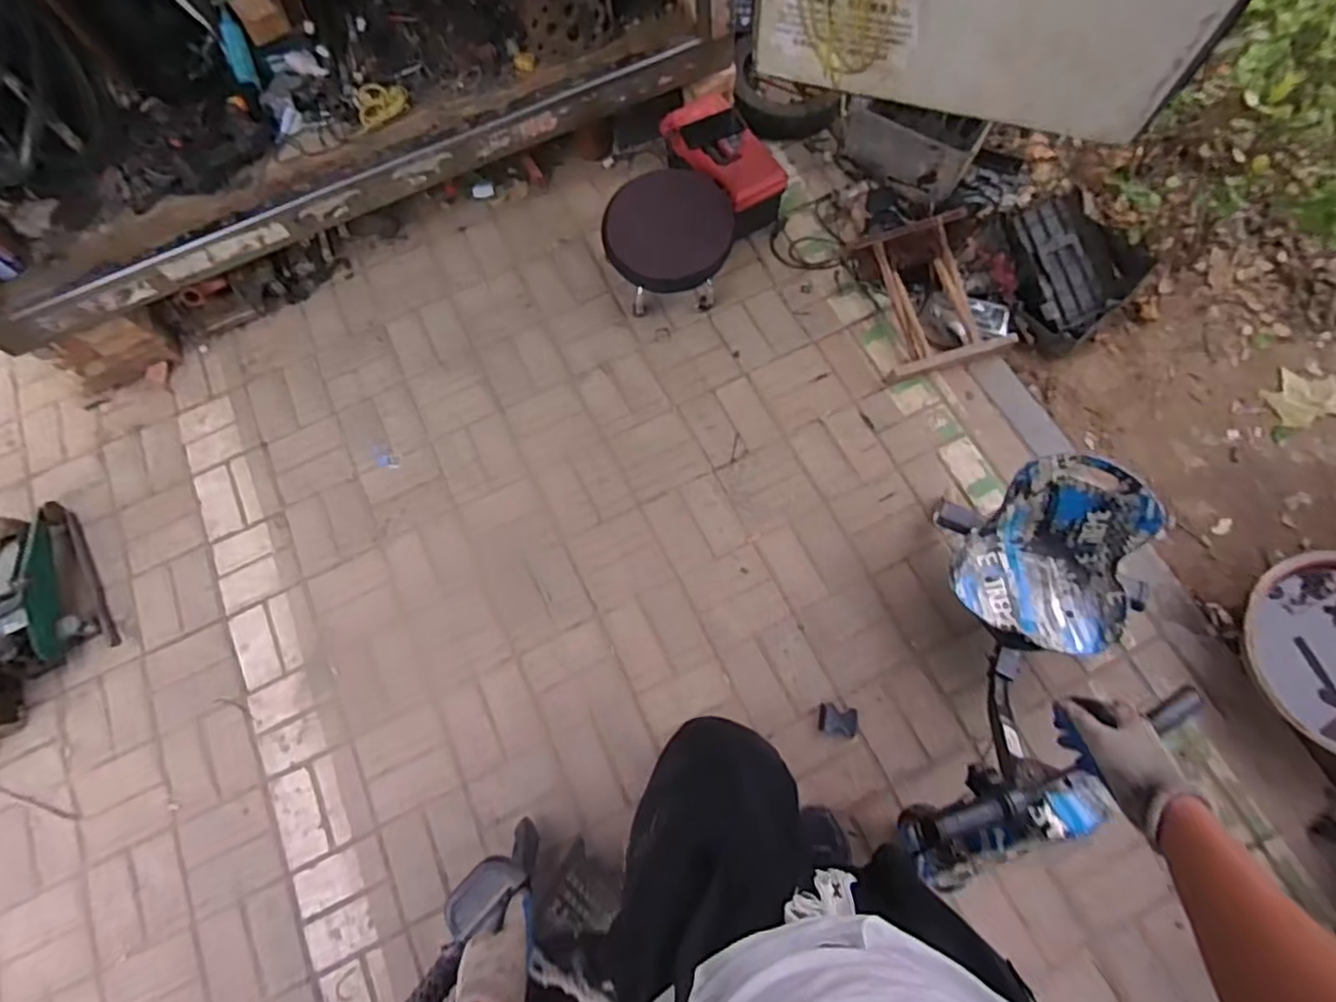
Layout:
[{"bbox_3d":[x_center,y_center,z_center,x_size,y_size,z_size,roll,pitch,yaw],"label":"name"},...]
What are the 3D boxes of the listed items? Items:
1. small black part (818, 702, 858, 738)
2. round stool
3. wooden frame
[{"bbox_3d":[0.359,0.456,1.347,0.082,0.041,0.063,6,72,6],"label":"small black part"},{"bbox_3d":[0.000,-0.641,1.619,0.299,0.191,0.281,-1,71,4],"label":"round stool"},{"bbox_3d":[0.650,-0.525,1.609,0.318,0.137,0.392,-14,71,-1],"label":"wooden frame"}]

